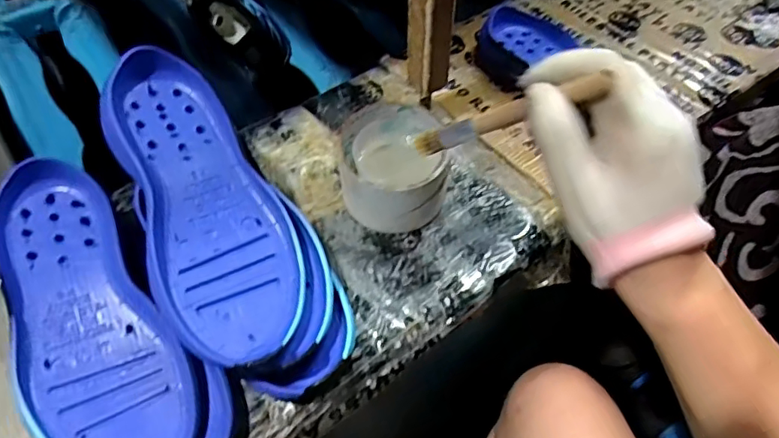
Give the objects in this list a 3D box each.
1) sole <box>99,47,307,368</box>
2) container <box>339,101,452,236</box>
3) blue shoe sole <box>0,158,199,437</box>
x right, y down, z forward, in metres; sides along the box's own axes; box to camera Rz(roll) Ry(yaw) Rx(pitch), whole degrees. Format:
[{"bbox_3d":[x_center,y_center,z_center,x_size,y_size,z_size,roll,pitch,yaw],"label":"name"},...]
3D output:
[{"bbox_3d":[-0.111,-0.012,0.338,0.079,0.027,0.196,-22,77,-16],"label":"sole"},{"bbox_3d":[0.003,-0.036,0.417,0.077,0.060,0.078,1,54,-1],"label":"container"},{"bbox_3d":[-0.177,0.057,0.328,0.077,0.018,0.199,-25,73,-18],"label":"blue shoe sole"}]

